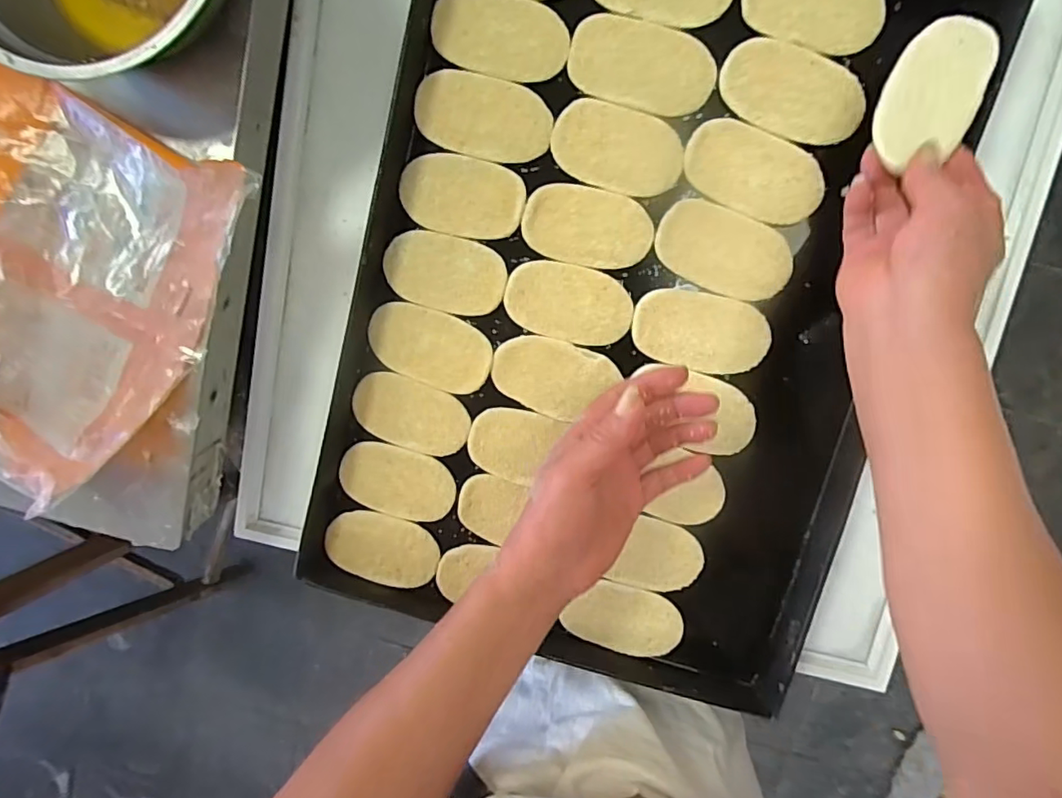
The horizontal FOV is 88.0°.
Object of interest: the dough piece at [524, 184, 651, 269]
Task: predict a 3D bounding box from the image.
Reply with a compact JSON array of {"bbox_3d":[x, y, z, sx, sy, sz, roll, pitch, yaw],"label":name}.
[{"bbox_3d":[0.046,-0.139,0.443,0.102,0.004,0.059,11,99,4],"label":"dough piece"}]

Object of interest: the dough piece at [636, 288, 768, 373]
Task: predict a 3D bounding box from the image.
[{"bbox_3d":[0.136,-0.054,0.442,0.105,0.006,0.059,12,99,4],"label":"dough piece"}]

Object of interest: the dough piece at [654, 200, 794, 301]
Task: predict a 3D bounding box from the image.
[{"bbox_3d":[0.152,-0.116,0.432,0.105,0.004,0.060,21,99,2],"label":"dough piece"}]

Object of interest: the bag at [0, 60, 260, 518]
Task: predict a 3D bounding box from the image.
[{"bbox_3d":[-0.374,-0.091,0.377,0.267,0.079,0.259,27,99,1],"label":"bag"}]

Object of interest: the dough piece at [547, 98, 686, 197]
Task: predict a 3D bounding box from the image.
[{"bbox_3d":[0.068,-0.197,0.434,0.102,0.005,0.059,18,99,3],"label":"dough piece"}]

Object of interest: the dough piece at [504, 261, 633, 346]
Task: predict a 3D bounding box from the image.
[{"bbox_3d":[0.031,-0.079,0.452,0.102,0.004,0.060,14,99,3],"label":"dough piece"}]

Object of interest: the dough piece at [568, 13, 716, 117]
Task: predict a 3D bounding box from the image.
[{"bbox_3d":[0.085,-0.258,0.425,0.111,0.006,0.060,16,99,3],"label":"dough piece"}]

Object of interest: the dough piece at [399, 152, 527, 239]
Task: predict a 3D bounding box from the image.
[{"bbox_3d":[-0.057,-0.165,0.448,0.102,0.005,0.061,12,99,4],"label":"dough piece"}]

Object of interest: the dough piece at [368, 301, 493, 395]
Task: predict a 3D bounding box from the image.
[{"bbox_3d":[-0.086,-0.044,0.467,0.106,0.008,0.060,20,99,2],"label":"dough piece"}]

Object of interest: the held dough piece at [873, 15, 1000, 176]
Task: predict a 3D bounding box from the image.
[{"bbox_3d":[0.268,-0.200,0.363,0.061,0.012,0.104,18,89,3],"label":"held dough piece"}]

